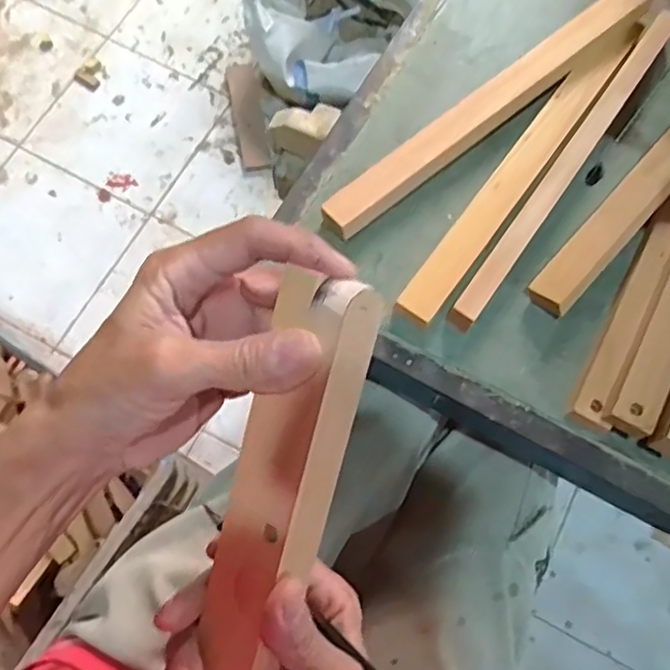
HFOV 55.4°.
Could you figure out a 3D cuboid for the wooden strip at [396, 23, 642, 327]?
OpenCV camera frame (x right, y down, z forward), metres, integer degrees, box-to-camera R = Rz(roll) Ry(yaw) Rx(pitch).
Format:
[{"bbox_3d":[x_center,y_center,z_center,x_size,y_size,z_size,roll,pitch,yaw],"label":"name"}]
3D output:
[{"bbox_3d":[0.135,-0.123,0.448,0.029,0.014,0.285,36,76,8],"label":"wooden strip"}]

